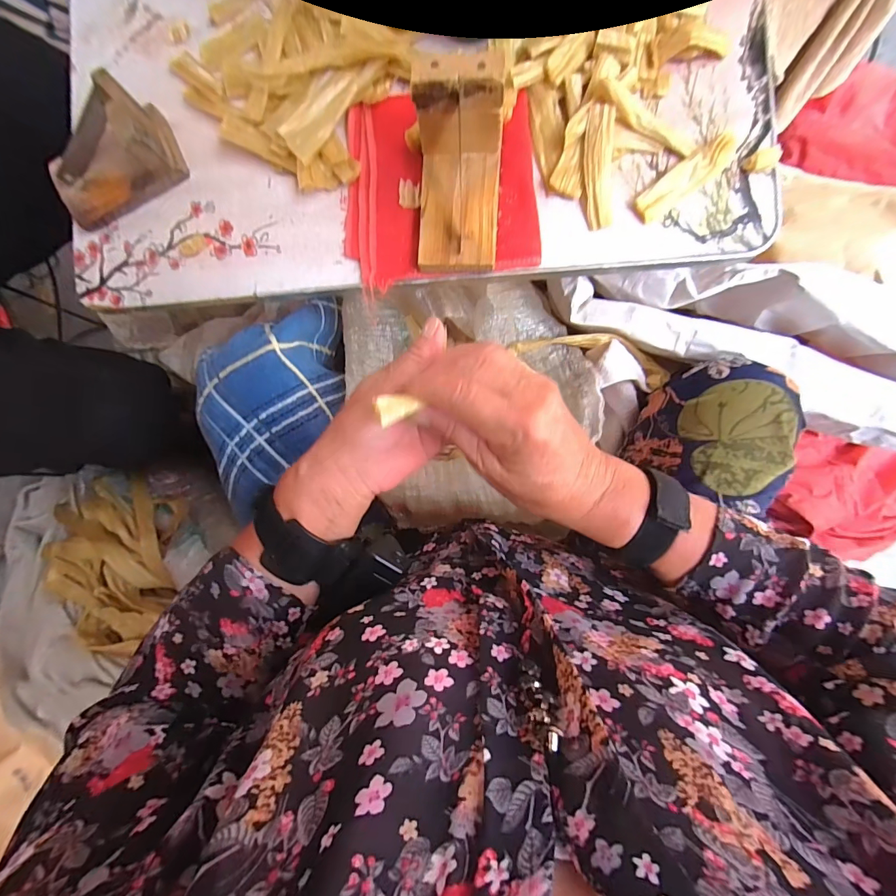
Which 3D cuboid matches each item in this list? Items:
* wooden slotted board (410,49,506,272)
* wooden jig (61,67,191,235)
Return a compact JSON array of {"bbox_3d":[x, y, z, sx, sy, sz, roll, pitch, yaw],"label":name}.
[{"bbox_3d":[0.007,-0.195,0.294,0.060,0.074,0.101,2,86,5],"label":"wooden slotted board"},{"bbox_3d":[-0.296,-0.250,0.351,0.114,0.058,0.067,-28,84,2],"label":"wooden jig"}]

